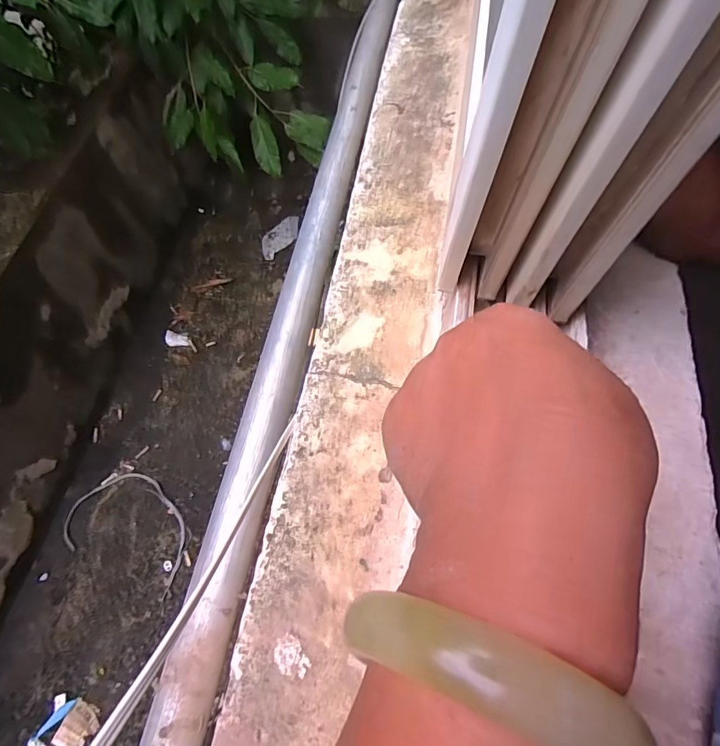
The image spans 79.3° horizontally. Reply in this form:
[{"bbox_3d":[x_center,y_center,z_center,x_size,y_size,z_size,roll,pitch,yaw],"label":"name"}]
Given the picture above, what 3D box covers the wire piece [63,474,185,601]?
[{"bbox_3d":[-0.609,0.401,1.166,0.336,0.011,0.234,18,66,8],"label":"wire piece"}]

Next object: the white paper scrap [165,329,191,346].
[{"bbox_3d":[-0.595,-0.114,1.420,0.081,0.014,0.054,0,65,-1],"label":"white paper scrap"}]

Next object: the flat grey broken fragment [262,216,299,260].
[{"bbox_3d":[-0.303,-0.522,1.656,0.096,0.010,0.224,34,69,14],"label":"flat grey broken fragment"}]

